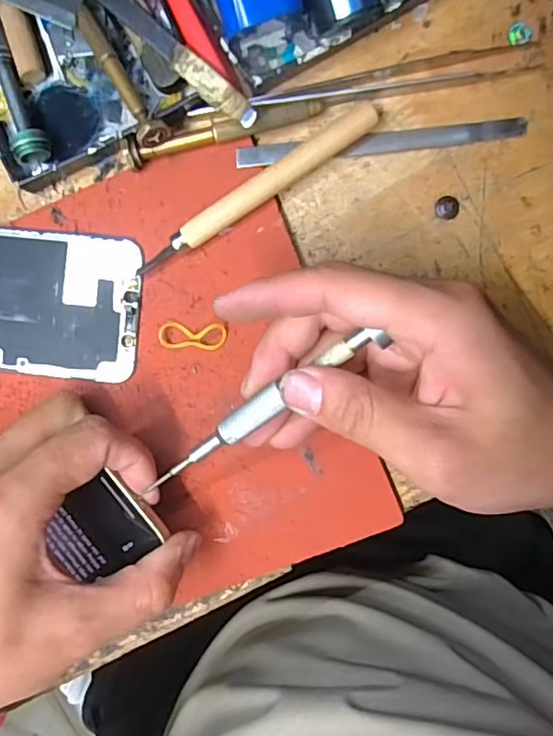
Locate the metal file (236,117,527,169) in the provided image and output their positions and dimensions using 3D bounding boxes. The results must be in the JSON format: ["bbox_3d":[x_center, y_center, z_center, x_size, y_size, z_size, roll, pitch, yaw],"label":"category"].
[{"bbox_3d":[0.047,-0.103,0.253,0.130,0.007,0.010,-6,94,4],"label":"metal file"}]

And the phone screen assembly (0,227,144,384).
[{"bbox_3d":[-0.135,-0.033,0.266,0.140,0.004,0.068,6,94,4],"label":"phone screen assembly"}]

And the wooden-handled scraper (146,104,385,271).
[{"bbox_3d":[-0.009,-0.080,0.250,0.121,0.013,0.012,-33,91,6],"label":"wooden-handled scraper"}]

